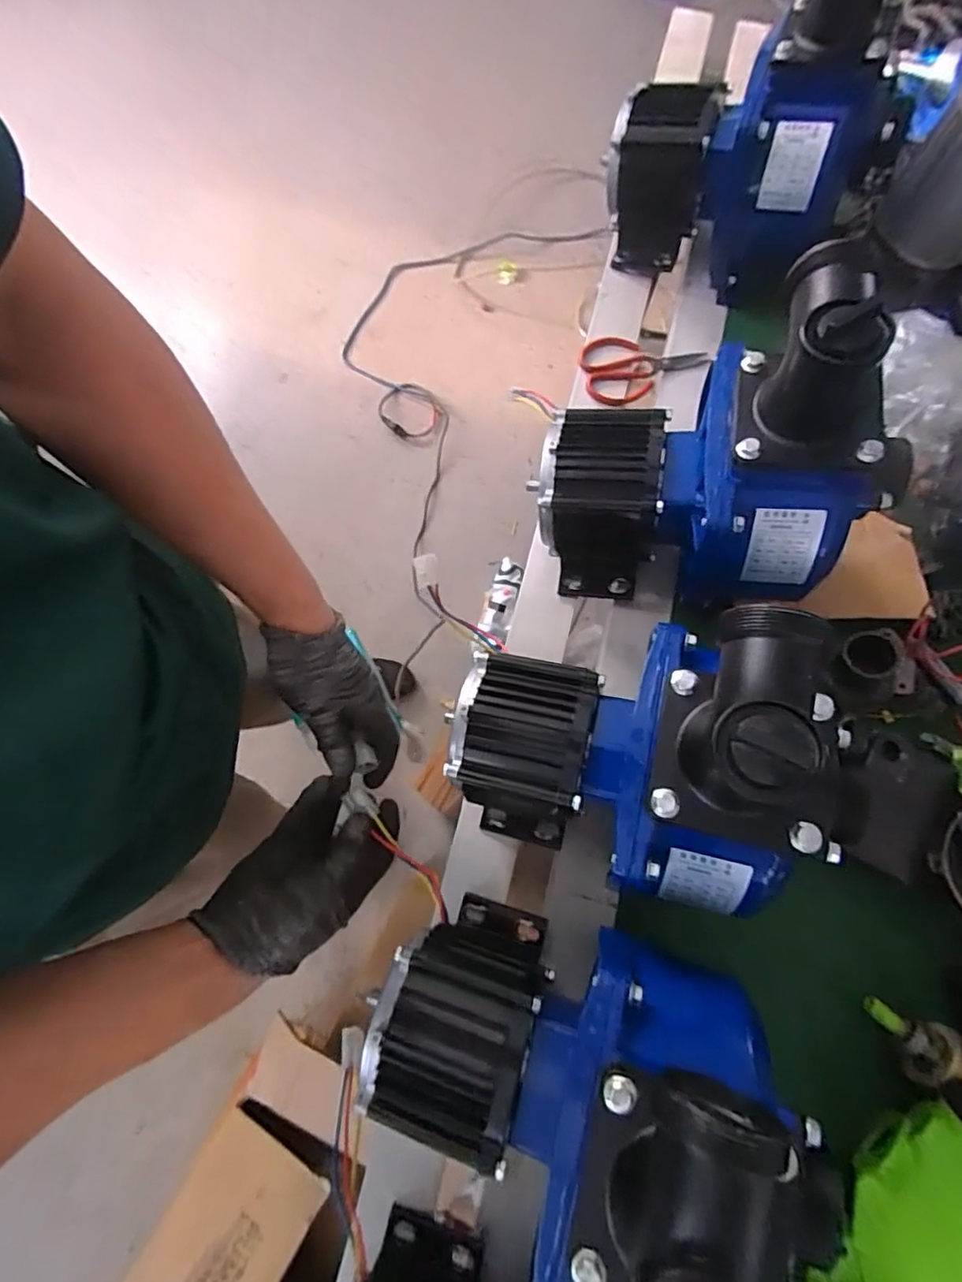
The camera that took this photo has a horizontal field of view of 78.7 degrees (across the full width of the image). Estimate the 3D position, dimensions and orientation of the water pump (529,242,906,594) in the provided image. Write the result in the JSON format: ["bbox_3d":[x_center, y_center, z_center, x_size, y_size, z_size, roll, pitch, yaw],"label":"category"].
[{"bbox_3d":[0.192,-0.154,0.500,0.268,0.303,0.167,12,75,2],"label":"water pump"}]

